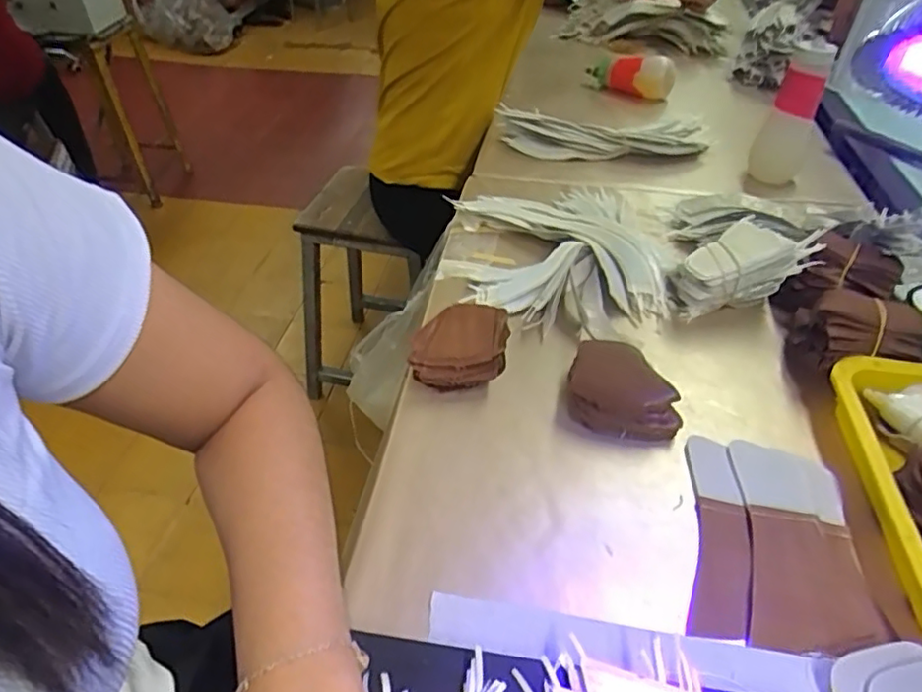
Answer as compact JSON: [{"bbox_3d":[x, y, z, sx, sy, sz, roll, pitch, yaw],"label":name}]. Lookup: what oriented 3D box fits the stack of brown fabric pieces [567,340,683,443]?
[{"bbox_3d":[0.140,0.035,0.520,0.092,0.040,0.086,14,44,13],"label":"stack of brown fabric pieces"}]

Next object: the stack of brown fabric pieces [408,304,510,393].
[{"bbox_3d":[-0.001,0.001,0.555,0.084,0.037,0.090,2,42,1],"label":"stack of brown fabric pieces"}]

